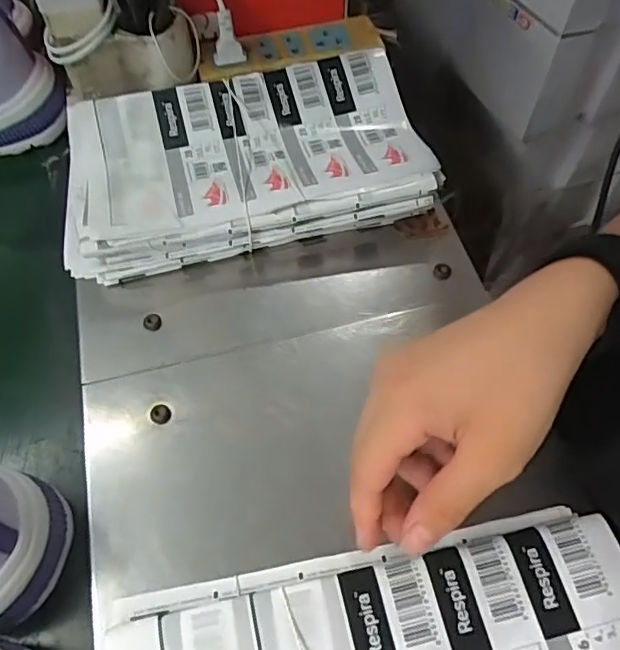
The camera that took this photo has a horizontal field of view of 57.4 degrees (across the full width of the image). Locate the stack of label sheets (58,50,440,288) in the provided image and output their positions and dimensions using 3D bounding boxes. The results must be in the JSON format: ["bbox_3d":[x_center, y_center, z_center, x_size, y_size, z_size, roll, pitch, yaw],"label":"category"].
[{"bbox_3d":[-0.048,-0.119,0.422,0.255,0.055,0.154,-9,56,-5],"label":"stack of label sheets"}]

